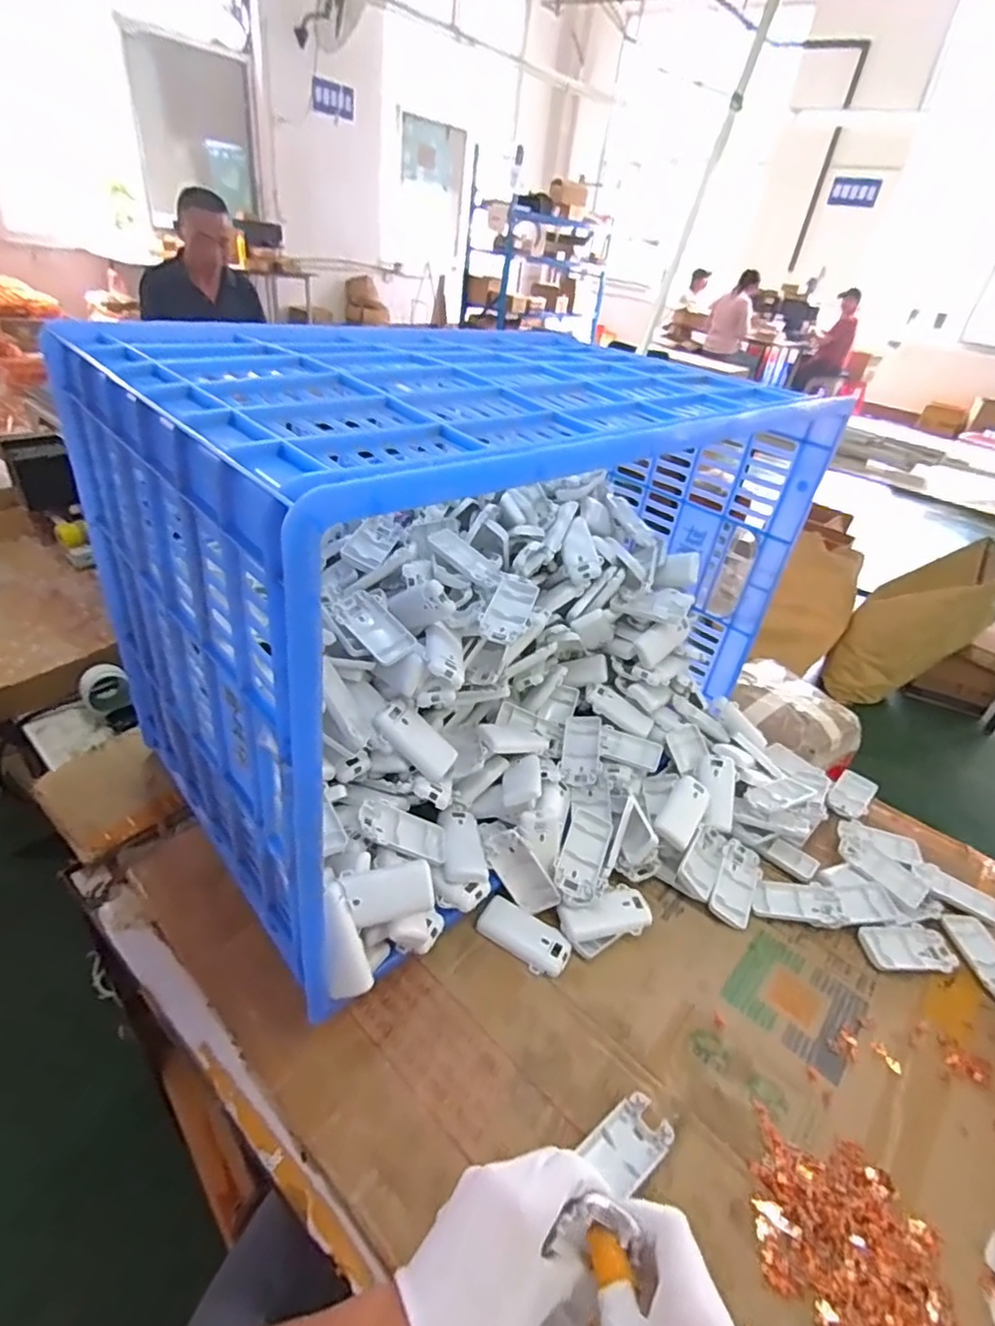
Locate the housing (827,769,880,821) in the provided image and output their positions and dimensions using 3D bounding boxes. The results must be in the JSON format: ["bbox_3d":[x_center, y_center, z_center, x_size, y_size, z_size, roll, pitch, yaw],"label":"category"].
[{"bbox_3d":[0.489,0.185,0.847,0.049,0.016,0.092,31,41,29],"label":"housing"}]

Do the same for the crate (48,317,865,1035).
[{"bbox_3d":[-0.024,-0.086,0.701,0.667,0.457,0.416,-24,46,-37],"label":"crate"}]

